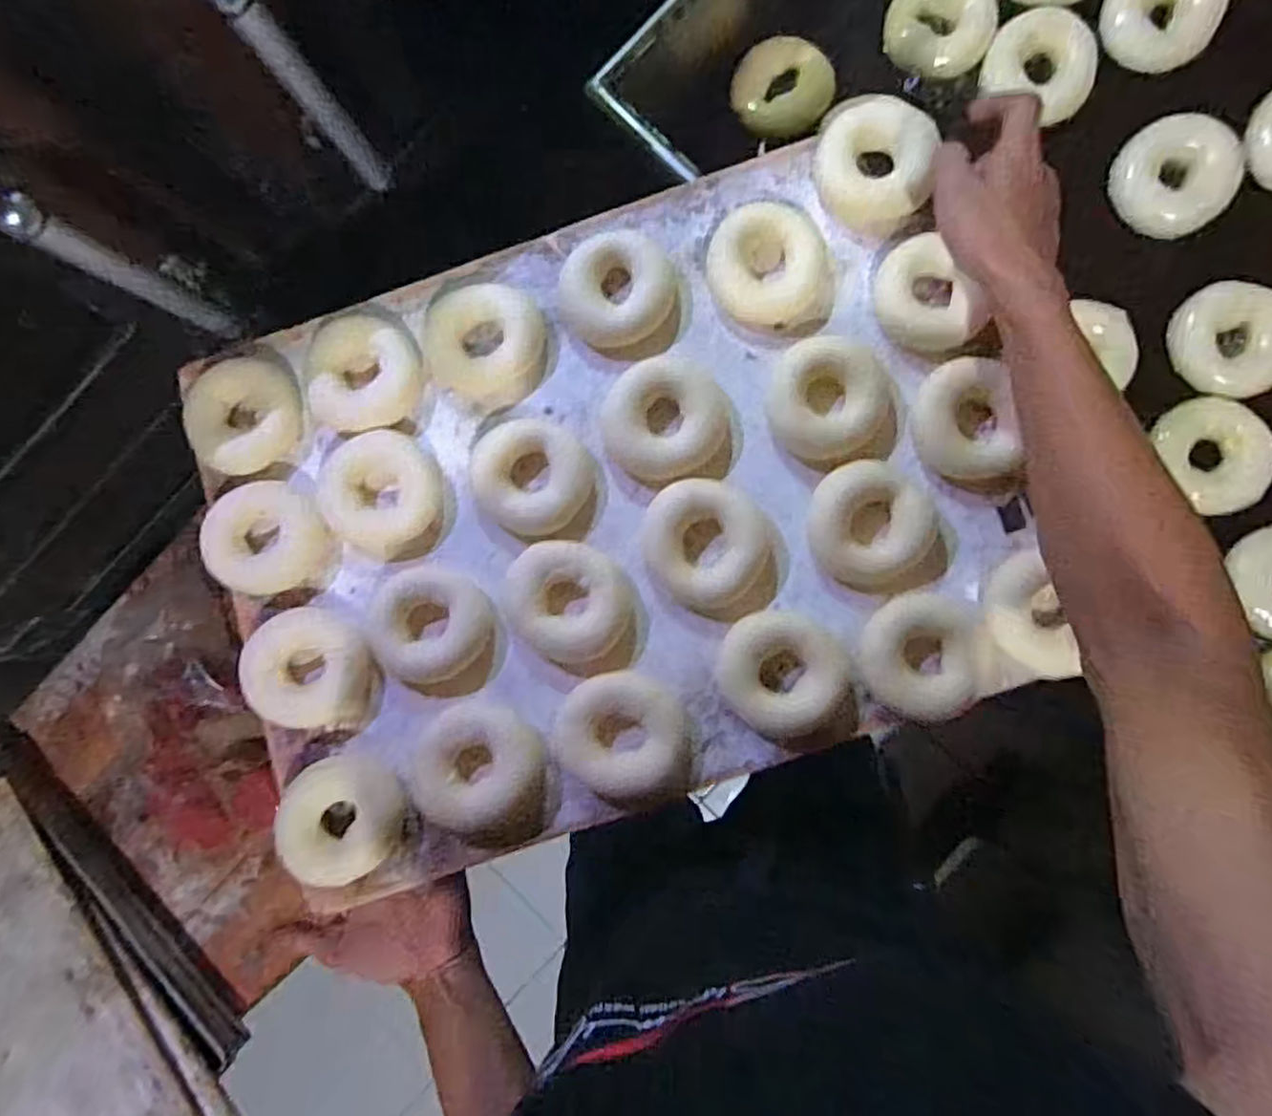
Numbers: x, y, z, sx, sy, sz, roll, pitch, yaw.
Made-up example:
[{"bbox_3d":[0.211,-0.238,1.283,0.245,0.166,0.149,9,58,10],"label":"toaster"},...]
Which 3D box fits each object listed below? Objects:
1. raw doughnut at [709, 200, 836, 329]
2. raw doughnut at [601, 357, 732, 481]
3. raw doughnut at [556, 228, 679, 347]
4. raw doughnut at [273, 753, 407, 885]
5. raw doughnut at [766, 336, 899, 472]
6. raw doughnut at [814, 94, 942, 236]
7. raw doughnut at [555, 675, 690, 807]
[{"bbox_3d":[0.099,-0.211,0.493,0.090,0.032,0.074,5,80,2],"label":"raw doughnut"},{"bbox_3d":[0.021,-0.100,0.490,0.089,0.022,0.082,-1,82,4],"label":"raw doughnut"},{"bbox_3d":[-0.013,-0.201,0.502,0.082,0.028,0.082,-1,82,4],"label":"raw doughnut"},{"bbox_3d":[-0.203,0.181,0.467,0.082,0.020,0.081,-1,82,4],"label":"raw doughnut"},{"bbox_3d":[0.144,-0.112,0.490,0.090,0.029,0.088,-1,82,4],"label":"raw doughnut"},{"bbox_3d":[0.170,-0.279,0.485,0.078,0.032,0.079,6,82,5],"label":"raw doughnut"},{"bbox_3d":[-0.005,0.126,0.475,0.101,0.022,0.086,40,86,8],"label":"raw doughnut"}]

